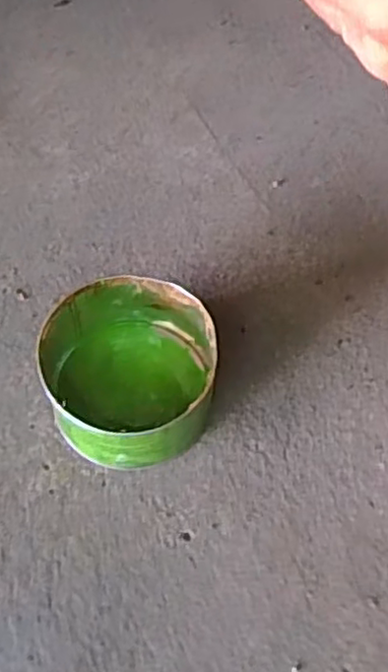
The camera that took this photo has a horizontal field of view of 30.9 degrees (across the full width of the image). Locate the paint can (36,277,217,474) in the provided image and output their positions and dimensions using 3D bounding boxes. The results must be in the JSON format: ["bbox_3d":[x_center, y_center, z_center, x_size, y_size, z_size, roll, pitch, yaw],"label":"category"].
[{"bbox_3d":[-0.039,0.021,0.424,0.099,0.062,0.112,1,61,-2],"label":"paint can"}]

